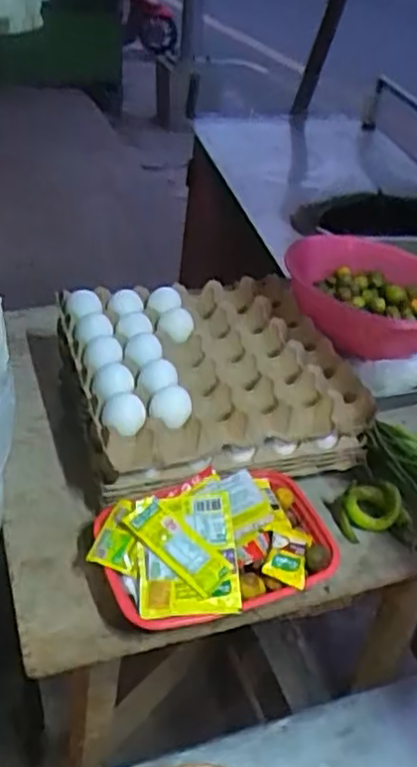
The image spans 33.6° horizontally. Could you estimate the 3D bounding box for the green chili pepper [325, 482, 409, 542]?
[{"bbox_3d":[0.175,0.134,0.746,0.078,0.030,0.061,-10,41,-18],"label":"green chili pepper"}]

